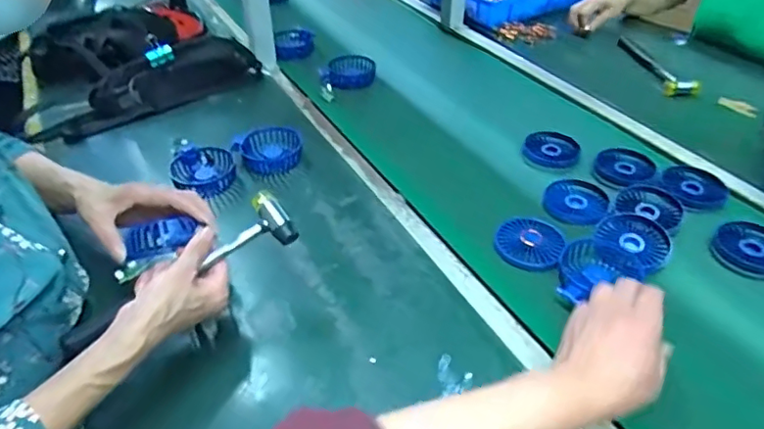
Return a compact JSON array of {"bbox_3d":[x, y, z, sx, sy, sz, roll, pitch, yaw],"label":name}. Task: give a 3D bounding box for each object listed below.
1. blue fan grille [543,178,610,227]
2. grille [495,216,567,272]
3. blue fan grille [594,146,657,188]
[{"bbox_3d":[0.258,-0.014,0.742,0.080,0.015,0.089,20,44,21],"label":"blue fan grille"},{"bbox_3d":[0.183,0.033,0.682,0.080,0.012,0.090,18,43,19],"label":"grille"},{"bbox_3d":[0.349,-0.067,0.802,0.078,0.013,0.085,24,45,25],"label":"blue fan grille"}]

